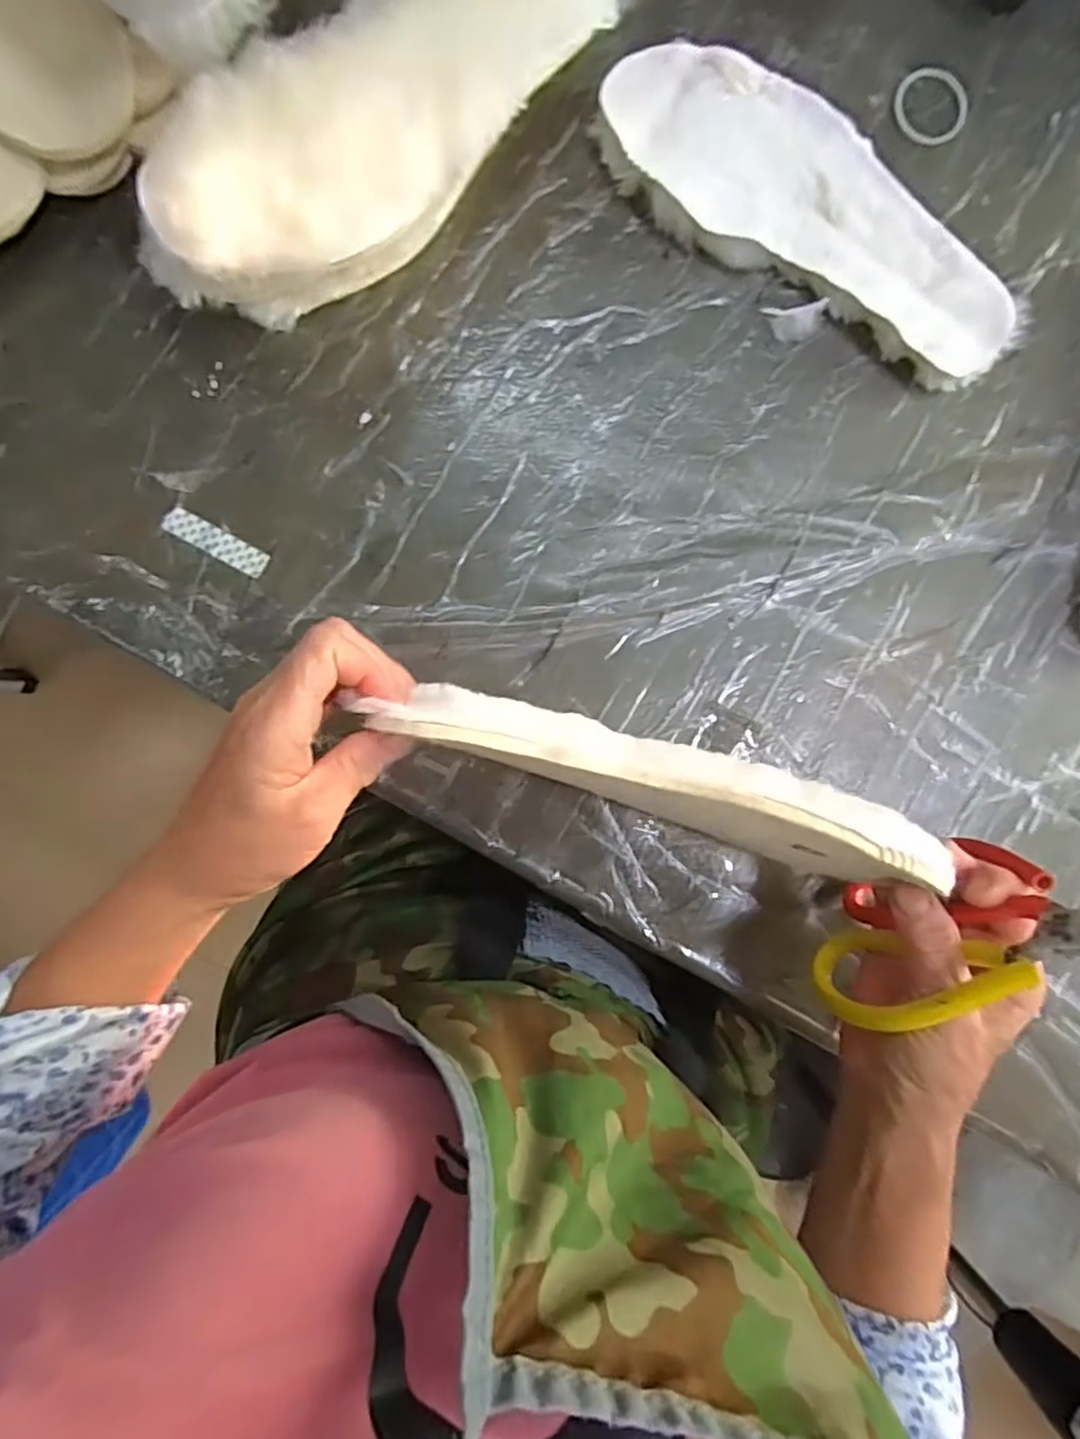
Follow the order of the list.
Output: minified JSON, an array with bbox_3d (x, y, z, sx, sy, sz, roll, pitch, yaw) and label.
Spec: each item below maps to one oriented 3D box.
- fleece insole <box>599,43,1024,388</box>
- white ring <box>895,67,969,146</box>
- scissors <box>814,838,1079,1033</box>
[{"bbox_3d":[0.153,-0.281,0.369,0.252,0.020,0.091,29,88,-2],"label":"fleece insole"},{"bbox_3d":[0.225,-0.353,0.382,0.043,0.004,0.041,0,89,-3],"label":"white ring"},{"bbox_3d":[0.201,0.080,0.269,0.079,0.192,0.027,-33,91,-39],"label":"scissors"}]

